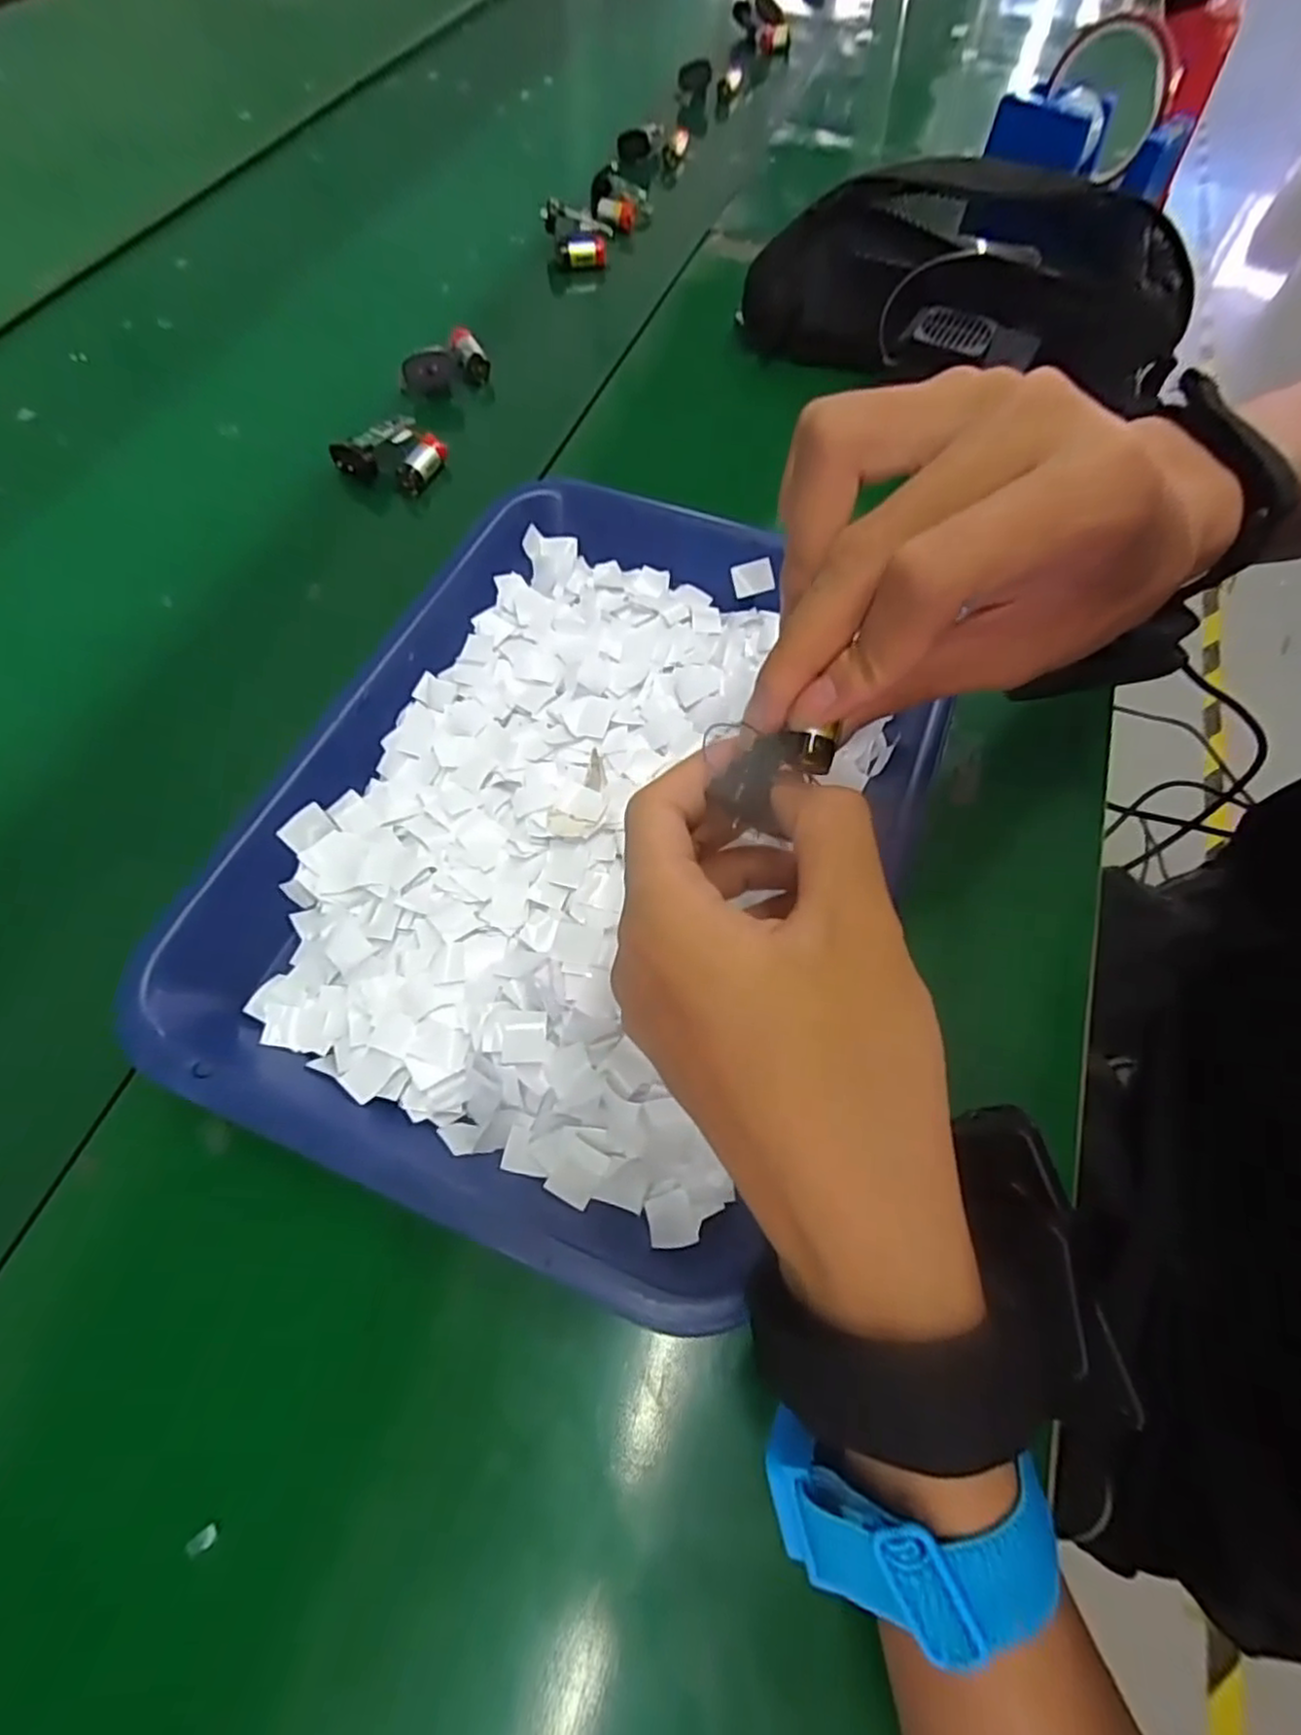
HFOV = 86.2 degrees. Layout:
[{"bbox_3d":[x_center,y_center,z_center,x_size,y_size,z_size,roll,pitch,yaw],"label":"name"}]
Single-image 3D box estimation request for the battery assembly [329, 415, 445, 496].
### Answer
[{"bbox_3d":[-0.157,-0.253,0.423,0.059,0.019,0.044,15,64,2],"label":"battery assembly"}]

